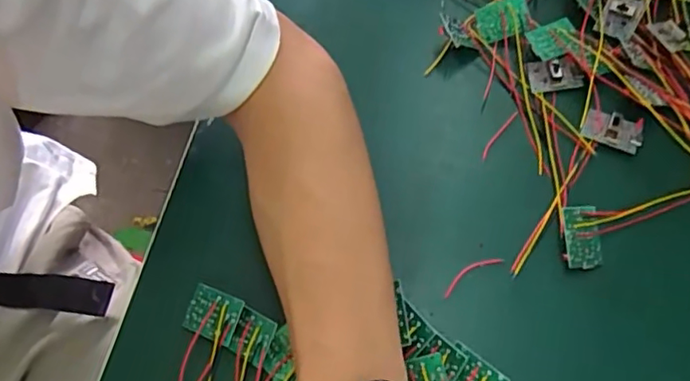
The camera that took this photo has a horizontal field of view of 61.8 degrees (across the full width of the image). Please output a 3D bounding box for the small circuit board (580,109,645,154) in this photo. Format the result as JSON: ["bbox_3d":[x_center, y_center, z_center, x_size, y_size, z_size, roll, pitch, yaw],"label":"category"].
[{"bbox_3d":[0.176,-0.040,0.377,0.036,0.009,0.025,19,67,12],"label":"small circuit board"}]

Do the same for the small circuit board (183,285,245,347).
[{"bbox_3d":[-0.076,0.071,0.330,0.034,0.004,0.027,18,80,29],"label":"small circuit board"}]

